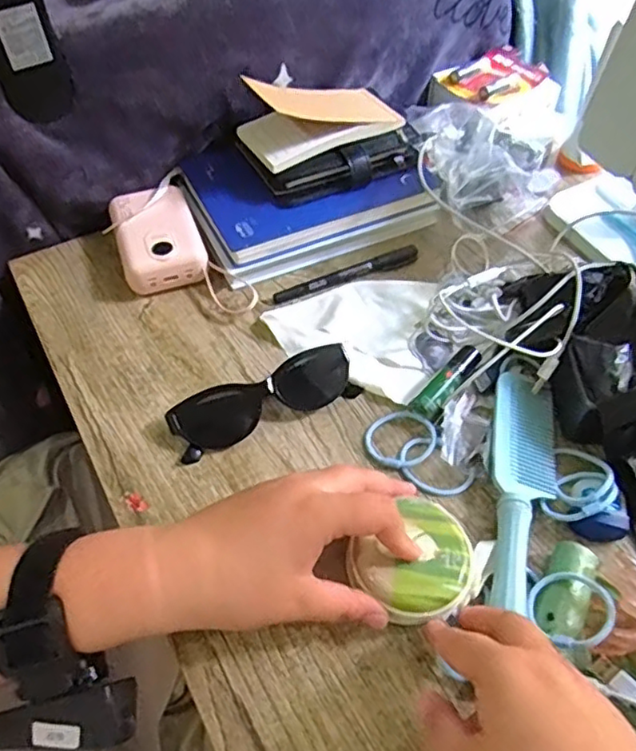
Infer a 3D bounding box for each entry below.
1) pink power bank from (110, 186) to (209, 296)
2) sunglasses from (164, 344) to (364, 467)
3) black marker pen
[{"bbox_3d":[-0.142,-0.121,0.554,0.070,0.041,0.103,-17,54,-13],"label":"pink power bank"},{"bbox_3d":[-0.038,0.018,0.457,0.138,0.027,0.038,-21,55,-16],"label":"sunglasses"},{"bbox_3d":[0.027,-0.088,0.547,0.136,0.012,0.016,-21,55,-16],"label":"black marker pen"}]

